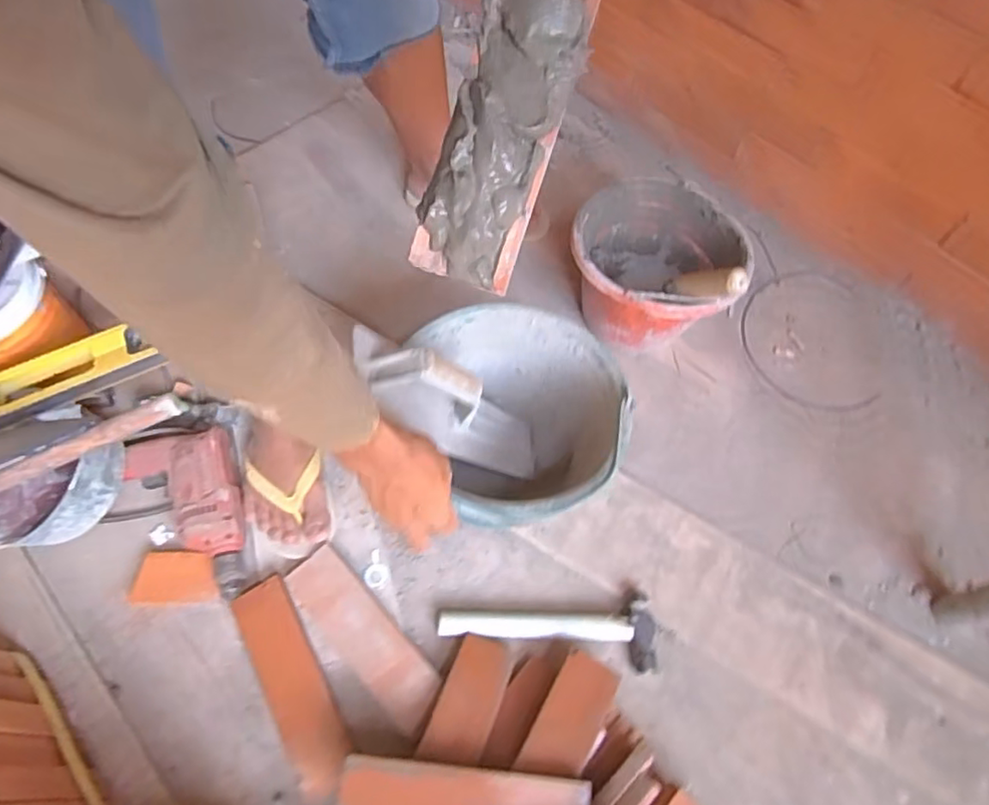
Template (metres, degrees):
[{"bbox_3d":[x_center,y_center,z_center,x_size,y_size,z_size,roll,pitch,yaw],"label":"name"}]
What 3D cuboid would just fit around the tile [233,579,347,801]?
[{"bbox_3d":[-0.230,0.312,0.675,0.066,0.012,0.229,-25,65,-17],"label":"tile"}]

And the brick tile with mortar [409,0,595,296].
[{"bbox_3d":[0.012,-0.174,0.332,0.059,0.032,0.216,19,96,7],"label":"brick tile with mortar"}]

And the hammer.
[{"bbox_3d":[0.062,0.272,0.705,0.251,0.027,0.079,0,60,-4],"label":"hammer"}]

